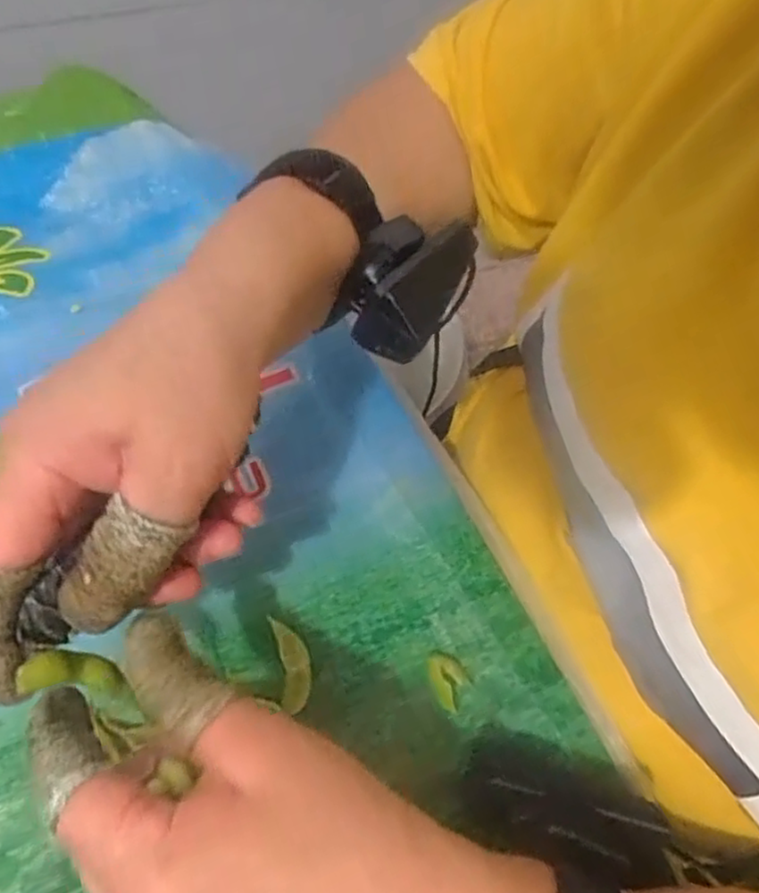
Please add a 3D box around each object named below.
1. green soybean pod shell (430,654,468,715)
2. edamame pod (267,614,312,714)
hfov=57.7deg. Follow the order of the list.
[{"bbox_3d":[0.031,0.101,0.299,0.015,0.004,0.024,-18,63,-13],"label":"green soybean pod shell"},{"bbox_3d":[-0.038,0.093,0.299,0.014,0.005,0.040,-8,61,-8],"label":"edamame pod"}]

